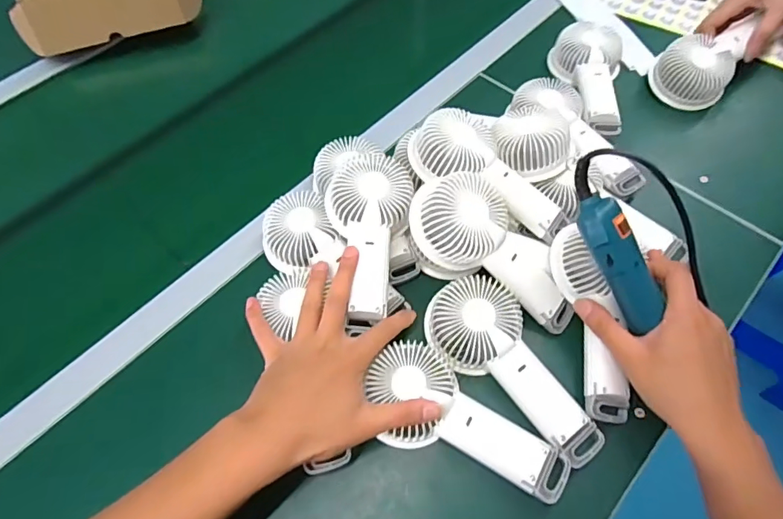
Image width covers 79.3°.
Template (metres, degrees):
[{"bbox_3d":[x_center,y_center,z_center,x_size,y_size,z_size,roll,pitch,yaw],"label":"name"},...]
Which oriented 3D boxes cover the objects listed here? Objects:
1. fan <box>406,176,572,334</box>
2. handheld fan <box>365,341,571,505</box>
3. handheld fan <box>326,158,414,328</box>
[{"bbox_3d":[0.103,-0.013,0.441,0.170,0.051,0.084,38,66,-12],"label":"fan"},{"bbox_3d":[0.058,0.137,0.390,0.172,0.032,0.082,32,68,17],"label":"handheld fan"},{"bbox_3d":[-0.021,-0.028,0.453,0.080,0.039,0.176,-3,73,1],"label":"handheld fan"}]

